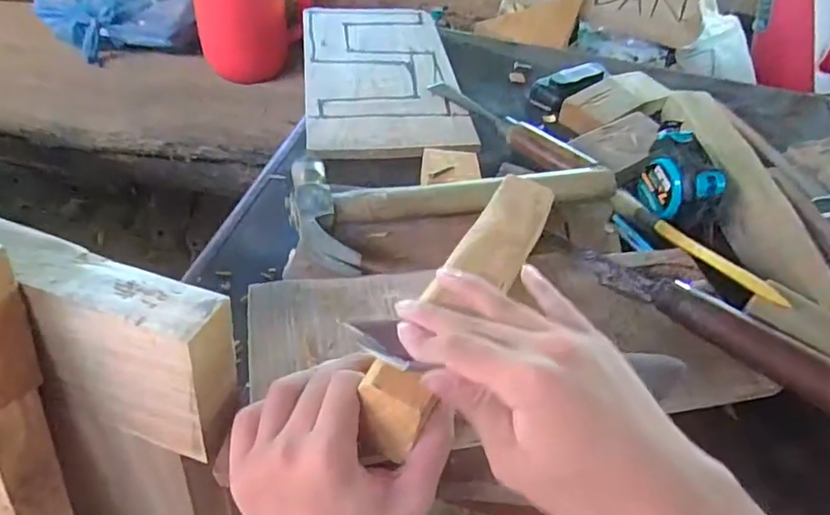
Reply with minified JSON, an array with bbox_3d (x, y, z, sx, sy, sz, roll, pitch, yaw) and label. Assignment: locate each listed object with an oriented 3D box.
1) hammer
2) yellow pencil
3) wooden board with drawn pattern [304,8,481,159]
[{"bbox_3d":[0.037,-0.040,0.464,0.276,0.027,0.110,-2,46,-8],"label":"hammer"},{"bbox_3d":[0.232,0.003,0.434,0.008,0.011,0.117,-15,37,-19],"label":"yellow pencil"},{"bbox_3d":[-0.041,-0.216,0.664,0.171,0.017,0.315,-3,46,-9],"label":"wooden board with drawn pattern"}]

